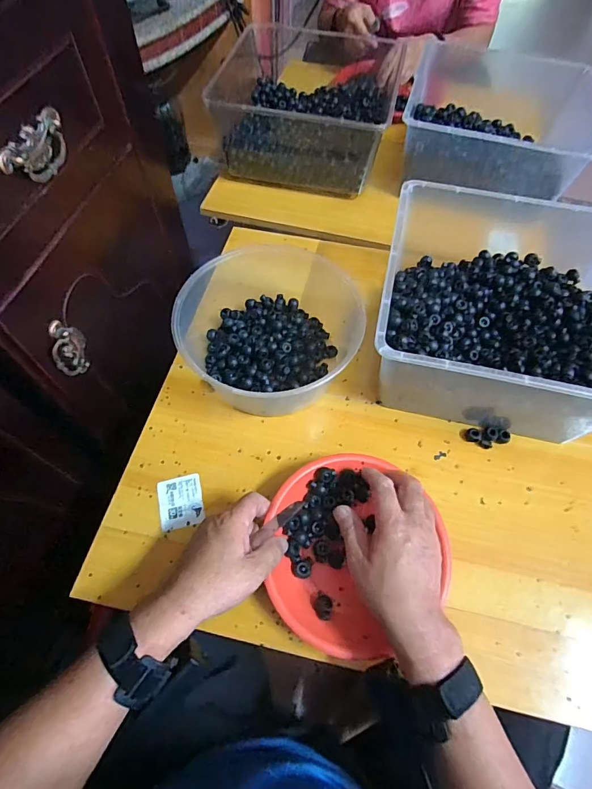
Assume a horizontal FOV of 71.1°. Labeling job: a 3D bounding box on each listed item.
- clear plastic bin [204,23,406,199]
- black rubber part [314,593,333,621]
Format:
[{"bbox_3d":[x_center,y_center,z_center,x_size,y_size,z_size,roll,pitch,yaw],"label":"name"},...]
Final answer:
[{"bbox_3d":[0.024,-0.528,0.780,0.292,0.130,0.264,11,61,5],"label":"clear plastic bin"},{"bbox_3d":[0.028,0.220,0.430,0.019,0.010,0.023,16,62,8],"label":"black rubber part"}]

